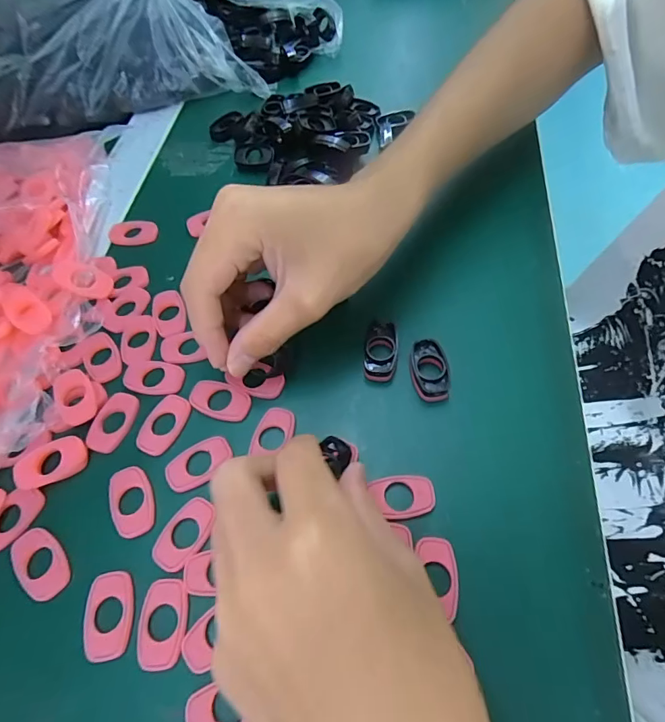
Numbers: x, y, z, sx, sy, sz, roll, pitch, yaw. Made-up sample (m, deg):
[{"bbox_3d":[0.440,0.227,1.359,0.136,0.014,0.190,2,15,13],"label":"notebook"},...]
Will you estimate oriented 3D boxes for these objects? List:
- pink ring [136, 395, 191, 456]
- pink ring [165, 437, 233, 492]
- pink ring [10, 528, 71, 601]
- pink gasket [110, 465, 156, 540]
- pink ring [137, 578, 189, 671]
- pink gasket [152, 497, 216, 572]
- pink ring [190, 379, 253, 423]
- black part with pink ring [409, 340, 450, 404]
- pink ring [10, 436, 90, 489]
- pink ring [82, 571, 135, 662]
[{"bbox_3d":[-0.087,0.032,0.223,0.020,0.004,0.032,28,66,15],"label":"pink ring"},{"bbox_3d":[-0.066,0.050,0.212,0.033,0.004,0.020,-33,66,-15],"label":"pink ring"},{"bbox_3d":[-0.131,0.089,0.192,0.033,0.004,0.019,39,69,19],"label":"pink ring"},{"bbox_3d":[-0.095,0.066,0.206,0.019,0.004,0.033,-23,64,-11],"label":"pink gasket"},{"bbox_3d":[-0.070,0.107,0.178,0.020,0.004,0.032,-1,62,1],"label":"pink ring"},{"bbox_3d":[-0.066,0.077,0.195,0.019,0.004,0.031,29,66,16],"label":"pink gasket"},{"bbox_3d":[-0.060,0.021,0.228,0.031,0.004,0.020,15,63,9],"label":"pink ring"},{"bbox_3d":[0.051,0.005,0.228,0.019,0.008,0.032,-1,62,1],"label":"black part with pink ring"},{"bbox_3d":[-0.138,0.050,0.213,0.031,0.007,0.019,-26,64,-12],"label":"pink ring"},{"bbox_3d":[-0.094,0.106,0.182,0.020,0.006,0.031,-7,62,-2],"label":"pink ring"}]

